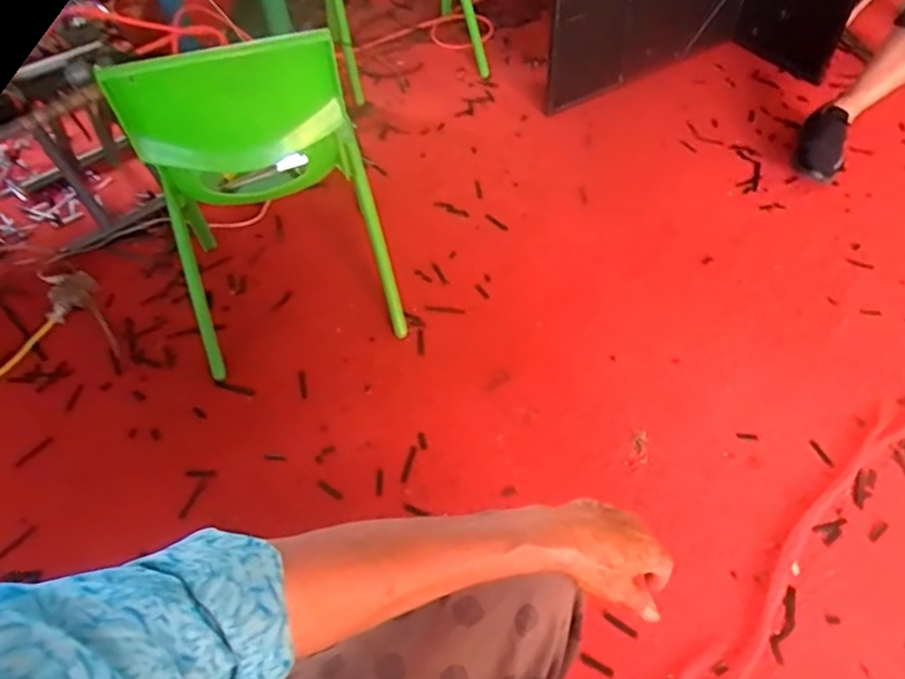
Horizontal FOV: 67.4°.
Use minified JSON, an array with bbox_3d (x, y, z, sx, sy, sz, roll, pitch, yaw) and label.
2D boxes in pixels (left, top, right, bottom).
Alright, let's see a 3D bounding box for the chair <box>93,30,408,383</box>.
[{"bbox_3d":[-0.351,-0.294,1.142,0.341,0.531,0.394,-19,51,-11],"label":"chair"}]

